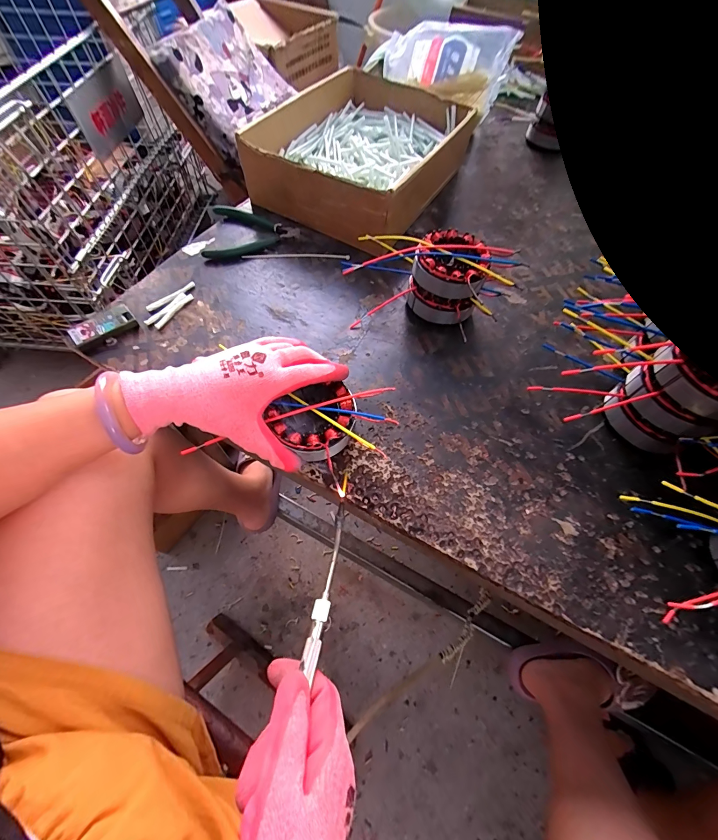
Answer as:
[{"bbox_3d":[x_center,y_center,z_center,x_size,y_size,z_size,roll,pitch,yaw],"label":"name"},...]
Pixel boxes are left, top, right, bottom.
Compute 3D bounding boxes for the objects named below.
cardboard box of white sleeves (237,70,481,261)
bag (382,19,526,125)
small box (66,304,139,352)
[{"bbox_3d":[0.012,-0.423,0.552,0.247,0.093,0.349,26,62,10],"label":"cardboard box of white sleeves"},{"bbox_3d":[0.153,-0.621,0.605,0.221,0.105,0.081,-10,62,-9],"label":"bag"},{"bbox_3d":[-0.296,-0.107,0.399,0.067,0.017,0.035,-40,70,-22],"label":"small box"}]

